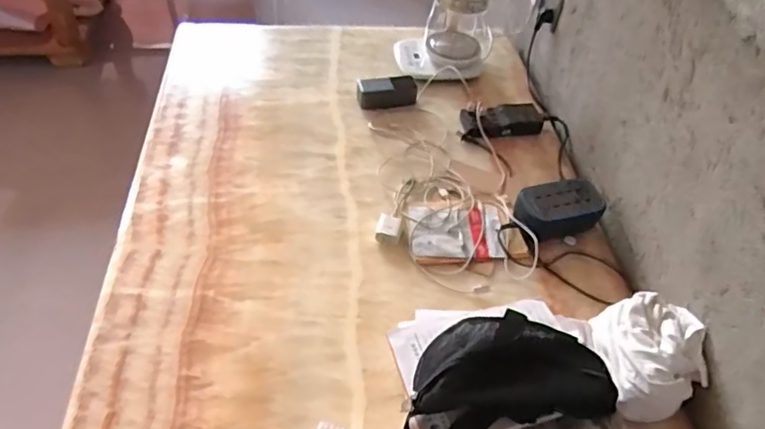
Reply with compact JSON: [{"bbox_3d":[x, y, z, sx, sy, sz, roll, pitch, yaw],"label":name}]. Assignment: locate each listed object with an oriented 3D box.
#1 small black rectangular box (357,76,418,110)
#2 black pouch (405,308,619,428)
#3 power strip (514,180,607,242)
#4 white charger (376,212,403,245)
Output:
[{"bbox_3d":[0.012,-0.272,1.258,0.132,0.042,0.063,-8,49,-11],"label":"small black rectangular box"},{"bbox_3d":[0.158,0.207,0.777,0.273,0.062,0.182,-7,49,-11],"label":"black pouch"},{"bbox_3d":[0.320,-0.010,1.032,0.152,0.061,0.085,-10,50,-13],"label":"power strip"},{"bbox_3d":[0.011,0.026,1.008,0.042,0.029,0.047,10,48,5],"label":"white charger"}]

